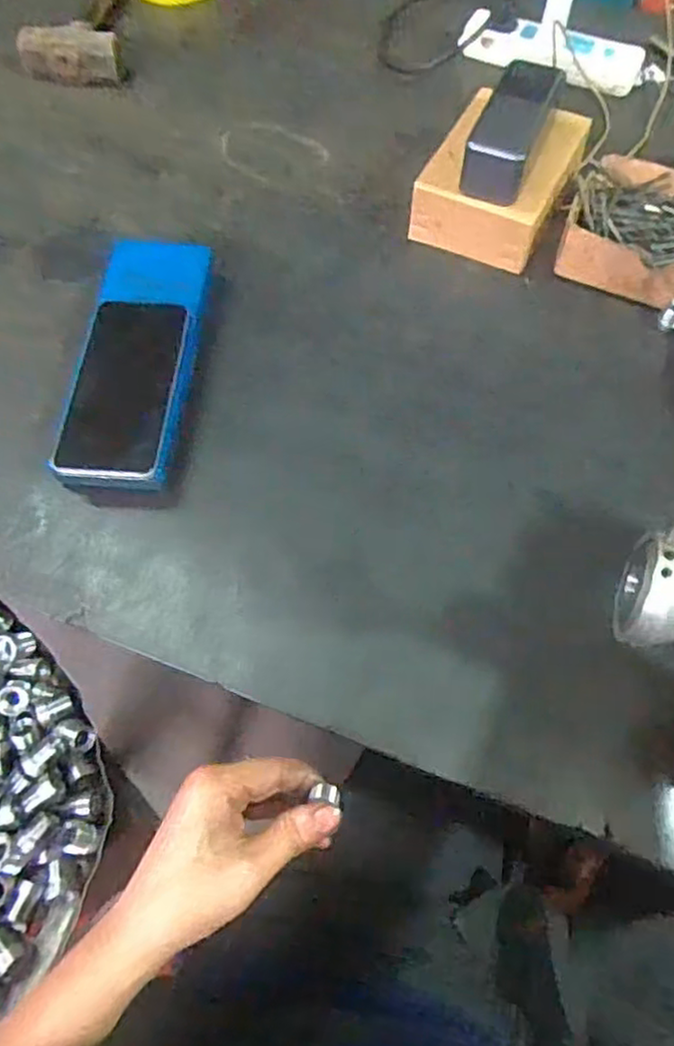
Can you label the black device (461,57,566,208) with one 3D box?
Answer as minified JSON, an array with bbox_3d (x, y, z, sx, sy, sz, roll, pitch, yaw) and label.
[{"bbox_3d":[0.155,-0.350,0.596,0.054,0.046,0.135,20,64,10],"label":"black device"}]

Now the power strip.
[{"bbox_3d":[0.250,-0.540,0.757,0.191,0.034,0.057,22,66,10],"label":"power strip"}]

